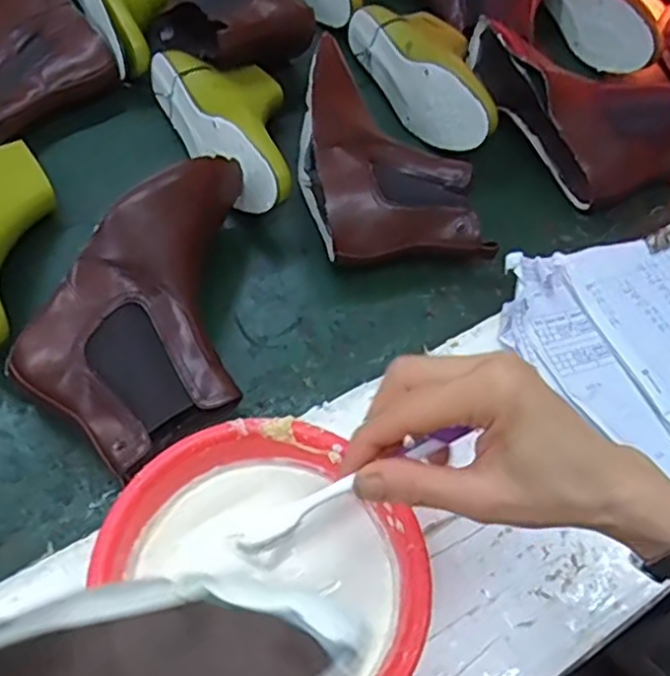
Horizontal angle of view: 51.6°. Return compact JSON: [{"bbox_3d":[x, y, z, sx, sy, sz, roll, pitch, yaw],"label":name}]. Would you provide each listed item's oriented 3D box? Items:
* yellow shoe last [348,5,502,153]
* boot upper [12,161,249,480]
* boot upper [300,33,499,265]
[{"bbox_3d":[0.120,-0.304,0.779,0.113,0.074,0.247,-21,60,-17],"label":"yellow shoe last"},{"bbox_3d":[-0.126,-0.027,0.560,0.149,0.113,0.241,36,61,18],"label":"boot upper"},{"bbox_3d":[0.042,-0.182,0.682,0.149,0.084,0.248,-11,58,-11],"label":"boot upper"}]

